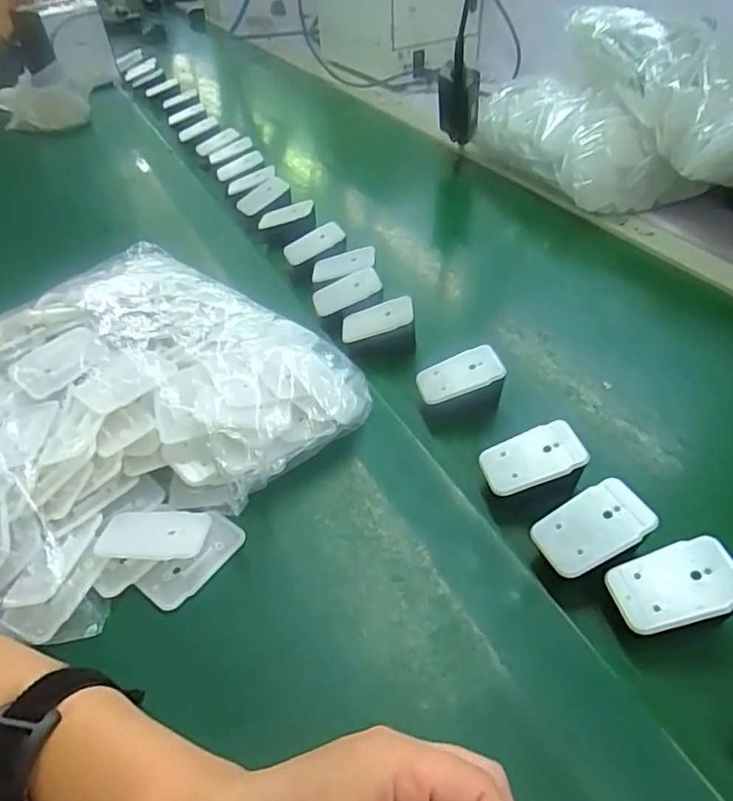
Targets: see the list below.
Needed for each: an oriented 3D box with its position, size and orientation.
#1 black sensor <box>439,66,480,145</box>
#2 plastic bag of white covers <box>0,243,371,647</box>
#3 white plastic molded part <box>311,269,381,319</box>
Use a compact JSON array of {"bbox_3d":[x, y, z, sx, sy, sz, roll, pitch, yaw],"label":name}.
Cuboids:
[{"bbox_3d":[0.129,-0.407,0.816,0.054,0.139,0.025,9,71,12],"label":"black sensor"},{"bbox_3d":[-0.189,-0.003,0.466,0.290,0.070,0.328,-32,51,-28],"label":"plastic bag of white covers"},{"bbox_3d":[-0.020,-0.106,0.567,0.068,0.005,0.032,-22,66,6],"label":"white plastic molded part"}]

